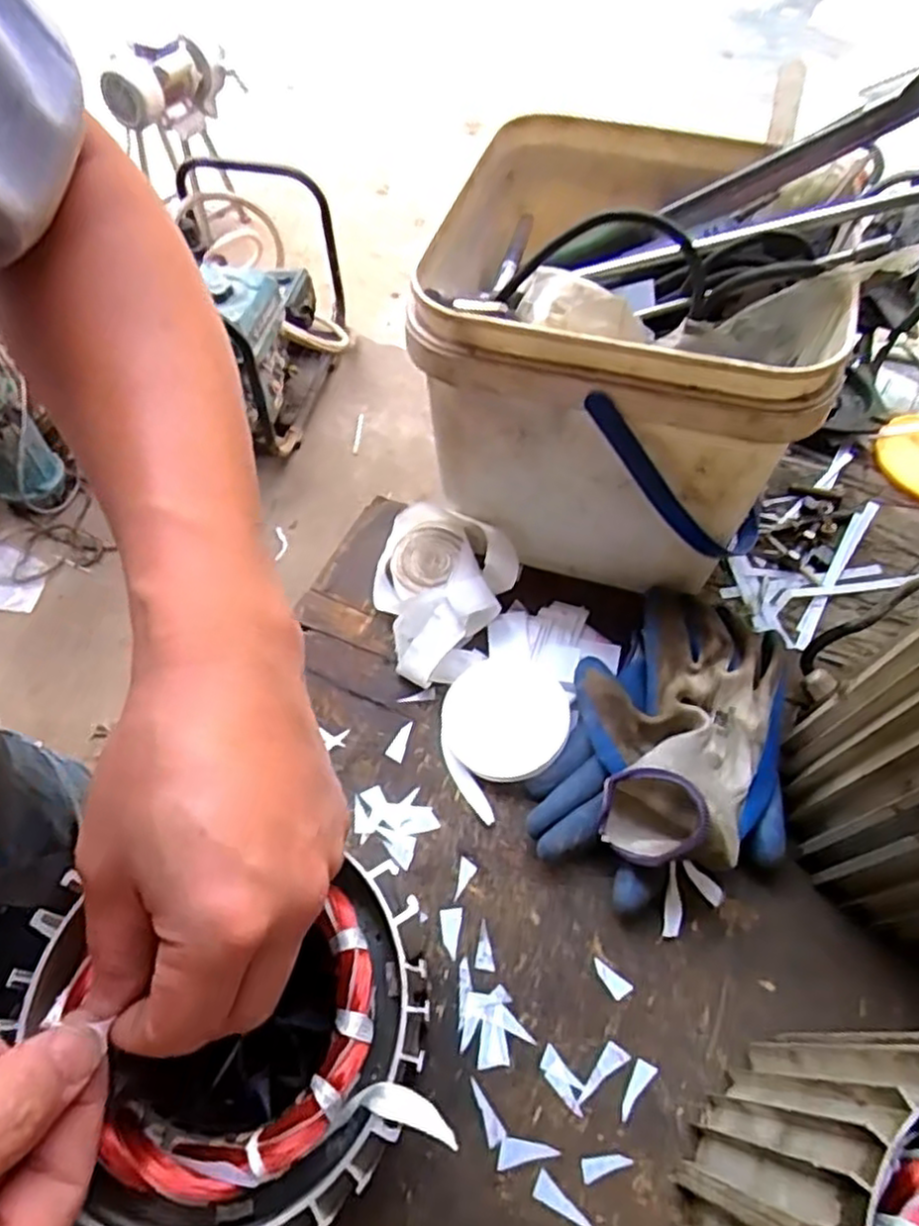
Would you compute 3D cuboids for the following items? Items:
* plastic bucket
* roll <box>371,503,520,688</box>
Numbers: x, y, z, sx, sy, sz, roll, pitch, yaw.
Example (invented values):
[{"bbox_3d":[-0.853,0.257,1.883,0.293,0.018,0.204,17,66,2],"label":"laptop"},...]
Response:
[{"bbox_3d":[0.094,-0.154,0.462,0.209,0.193,0.225,12,61,7],"label":"plastic bucket"},{"bbox_3d":[-0.019,-0.015,0.478,0.092,0.042,0.115,22,62,12],"label":"roll"}]

